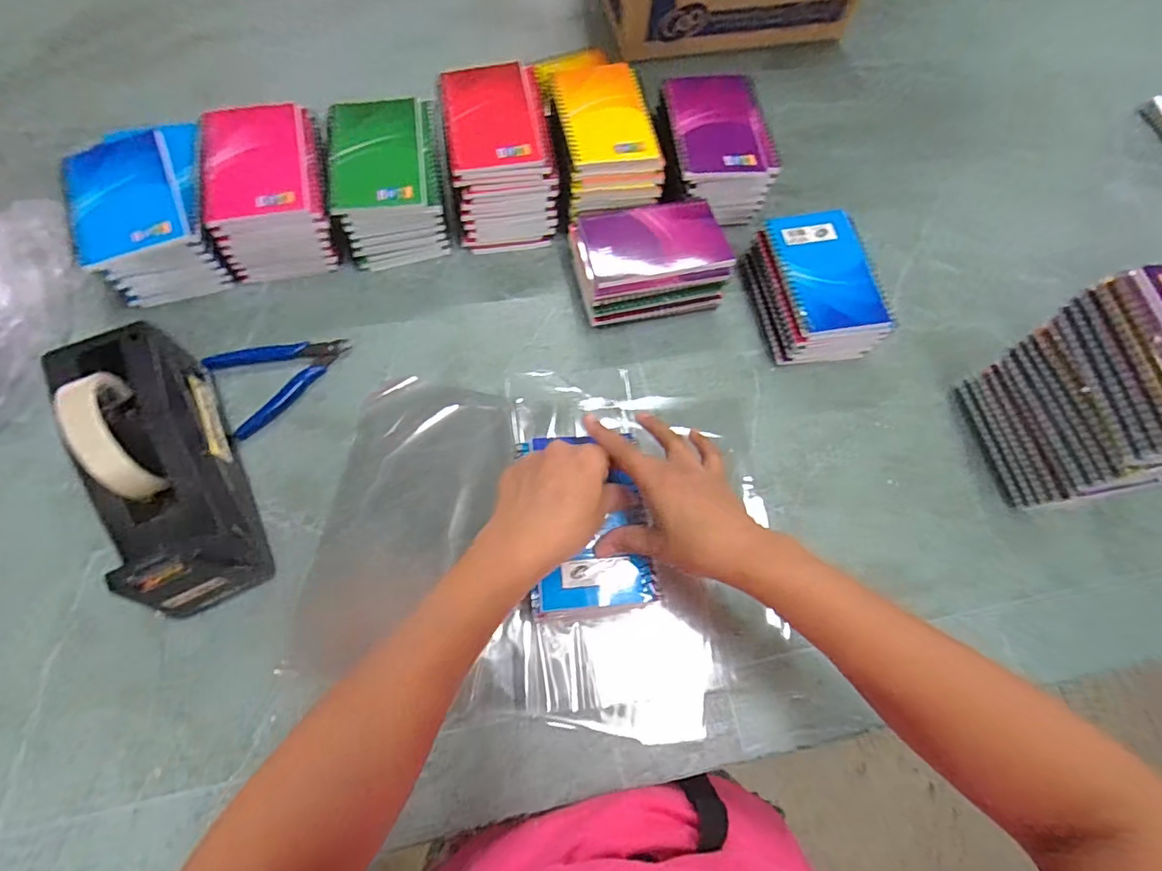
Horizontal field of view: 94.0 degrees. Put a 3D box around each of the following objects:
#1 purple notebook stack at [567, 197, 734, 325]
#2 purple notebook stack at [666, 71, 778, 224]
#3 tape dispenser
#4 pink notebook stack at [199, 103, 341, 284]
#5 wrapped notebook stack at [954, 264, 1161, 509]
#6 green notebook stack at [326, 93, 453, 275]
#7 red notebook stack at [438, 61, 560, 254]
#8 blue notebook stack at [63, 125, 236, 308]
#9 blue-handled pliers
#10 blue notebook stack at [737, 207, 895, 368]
[{"bbox_3d":[0.065,-0.166,0.526,0.140,0.064,0.103,-12,70,-9],"label":"purple notebook stack"},{"bbox_3d":[0.135,-0.292,0.560,0.102,0.073,0.135,-9,70,-7],"label":"purple notebook stack"},{"bbox_3d":[-0.307,0.021,0.397,0.072,0.121,0.203,-25,72,-13],"label":"tape dispenser"},{"bbox_3d":[-0.291,-0.235,0.525,0.102,0.090,0.135,-9,70,-7],"label":"pink notebook stack"},{"bbox_3d":[0.427,-0.032,0.434,0.108,0.173,0.139,-4,69,-6],"label":"wrapped notebook stack"},{"bbox_3d":[-0.188,-0.252,0.542,0.099,0.085,0.137,-7,69,-7],"label":"green notebook stack"},{"bbox_3d":[-0.082,-0.281,0.553,0.096,0.102,0.138,-8,70,-7],"label":"red notebook stack"},{"bbox_3d":[-0.396,-0.204,0.513,0.109,0.081,0.148,-16,71,-10],"label":"blue notebook stack"},{"bbox_3d":[-0.284,-0.064,0.498,0.079,0.016,0.121,39,71,11],"label":"blue-handled pliers"},{"bbox_3d":[0.227,-0.146,0.531,0.095,0.066,0.141,-11,70,-8],"label":"blue notebook stack"}]

